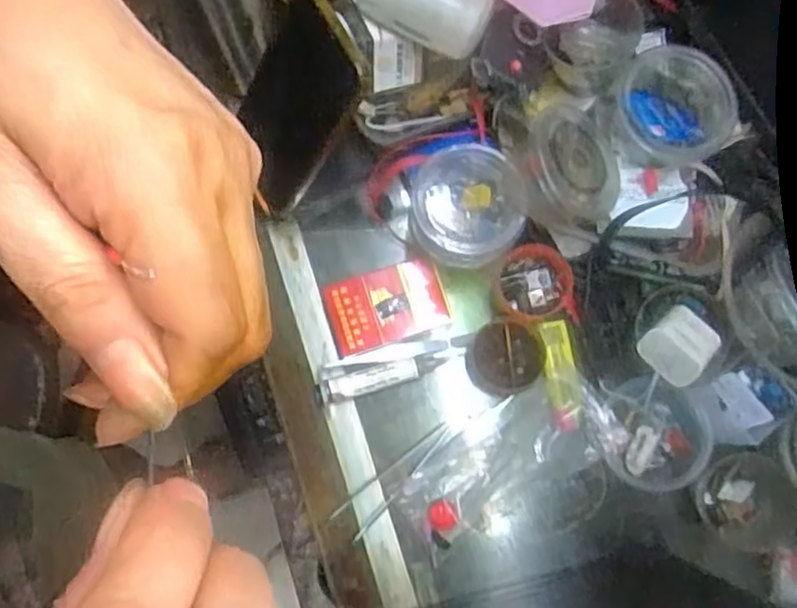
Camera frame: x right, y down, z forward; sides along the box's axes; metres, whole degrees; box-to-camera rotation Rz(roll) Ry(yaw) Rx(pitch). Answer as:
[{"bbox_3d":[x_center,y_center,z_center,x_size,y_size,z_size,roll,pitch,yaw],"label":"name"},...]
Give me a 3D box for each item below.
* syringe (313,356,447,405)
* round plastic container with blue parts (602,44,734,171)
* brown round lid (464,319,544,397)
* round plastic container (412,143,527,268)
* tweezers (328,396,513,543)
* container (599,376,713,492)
[{"bbox_3d":[-0.012,0.054,0.523,0.096,0.021,0.017,-16,80,-2],"label":"syringe"},{"bbox_3d":[0.183,-0.130,0.479,0.063,0.042,0.082,-41,82,-6],"label":"round plastic container with blue parts"},{"bbox_3d":[0.079,0.040,0.522,0.054,0.018,0.051,0,80,0],"label":"brown round lid"},{"bbox_3d":[0.048,-0.068,0.493,0.073,0.041,0.073,0,80,0],"label":"round plastic container"},{"bbox_3d":[0.016,0.111,0.517,0.150,0.016,0.025,-41,82,-6],"label":"tweezers"},{"bbox_3d":[0.177,0.093,0.508,0.075,0.046,0.073,3,80,1],"label":"container"}]

